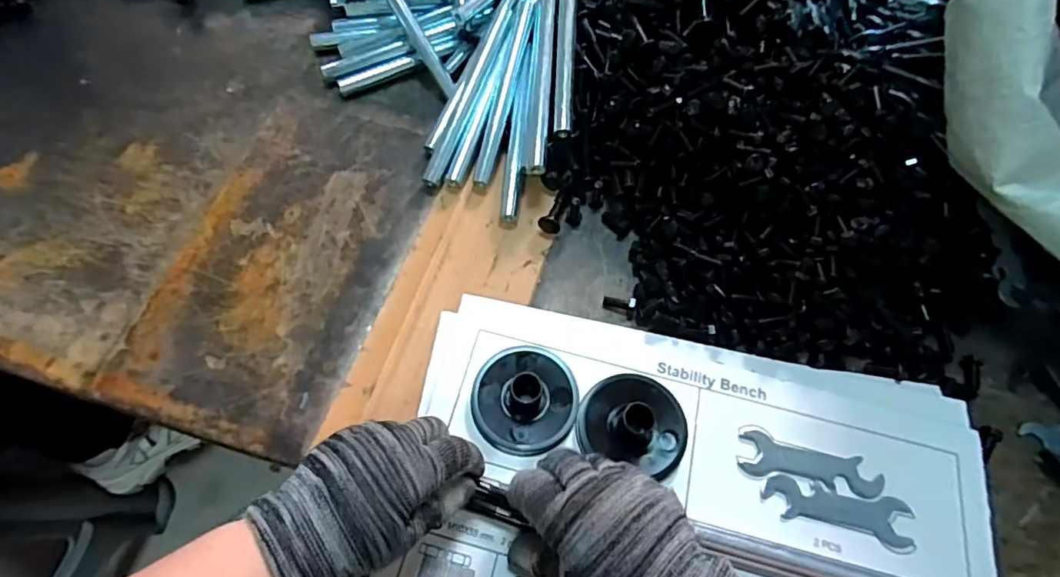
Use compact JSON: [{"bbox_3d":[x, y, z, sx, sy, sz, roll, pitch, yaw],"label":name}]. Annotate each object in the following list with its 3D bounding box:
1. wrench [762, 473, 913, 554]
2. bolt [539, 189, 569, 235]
[{"bbox_3d":[0.196,0.141,0.349,0.091,0.005,0.029,13,64,4],"label":"wrench"},{"bbox_3d":[0.020,-0.064,0.451,0.017,0.015,0.037,16,64,5],"label":"bolt"}]

